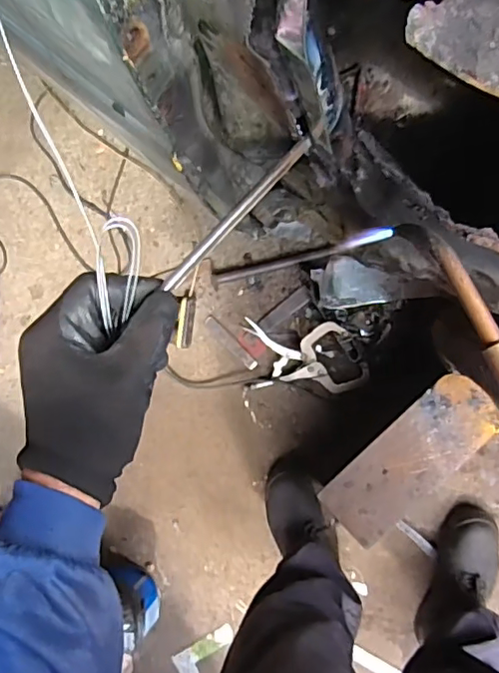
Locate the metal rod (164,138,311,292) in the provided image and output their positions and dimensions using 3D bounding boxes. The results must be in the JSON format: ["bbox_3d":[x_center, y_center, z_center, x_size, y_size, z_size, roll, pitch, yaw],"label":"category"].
[{"bbox_3d":[-0.006,-0.086,0.382,0.009,0.007,0.137,41,84,8],"label":"metal rod"}]

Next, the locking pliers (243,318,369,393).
[{"bbox_3d":[0.120,0.041,1.168,0.253,0.070,0.160,-1,90,9],"label":"locking pliers"}]

